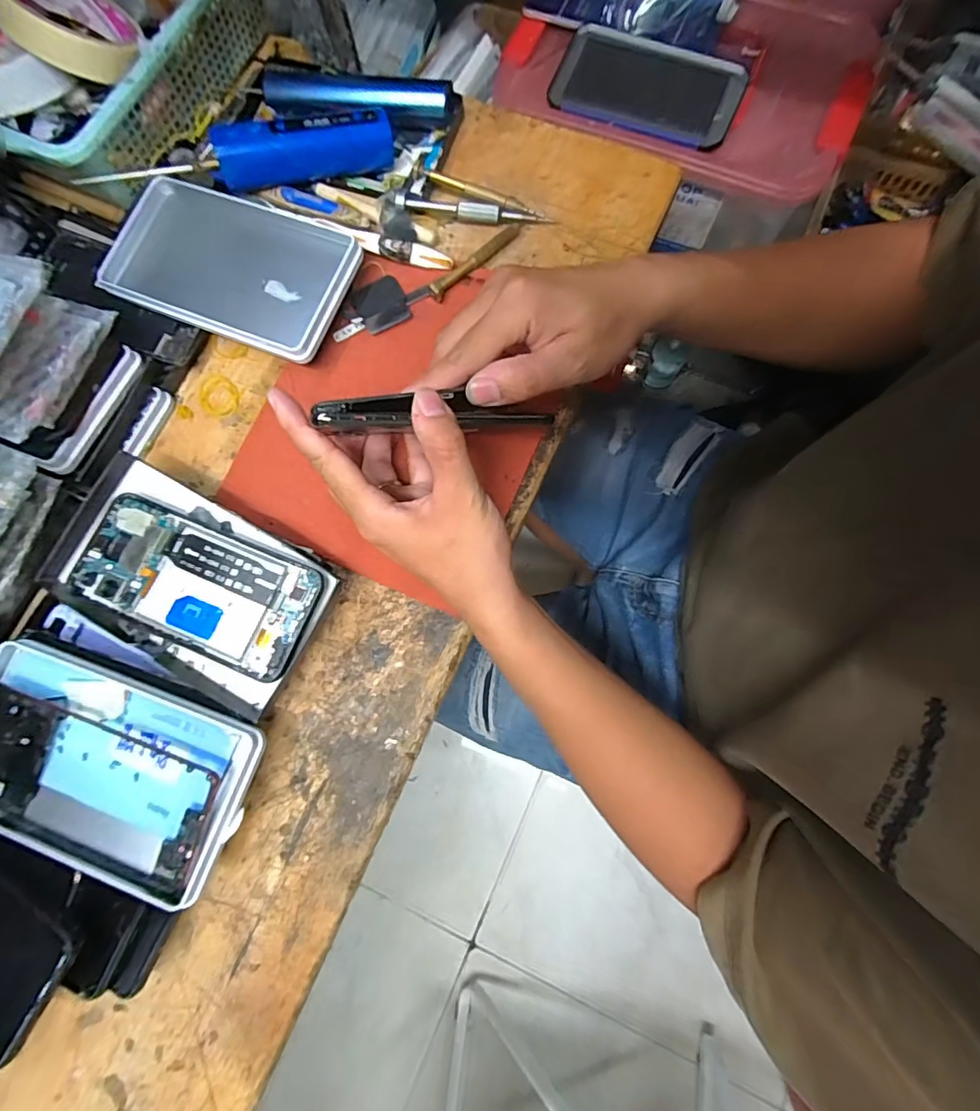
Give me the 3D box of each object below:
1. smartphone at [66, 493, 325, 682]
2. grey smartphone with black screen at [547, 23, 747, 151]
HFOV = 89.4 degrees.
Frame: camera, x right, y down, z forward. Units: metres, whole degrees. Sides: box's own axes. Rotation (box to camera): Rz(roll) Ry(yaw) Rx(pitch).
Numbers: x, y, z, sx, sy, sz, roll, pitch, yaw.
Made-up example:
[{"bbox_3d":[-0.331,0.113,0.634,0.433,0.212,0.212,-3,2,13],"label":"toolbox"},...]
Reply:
[{"bbox_3d":[-0.188,0.017,0.317,0.152,0.006,0.074,22,80,5],"label":"smartphone"},{"bbox_3d":[0.142,-0.427,0.452,0.163,0.019,0.090,23,81,6],"label":"grey smartphone with black screen"}]

